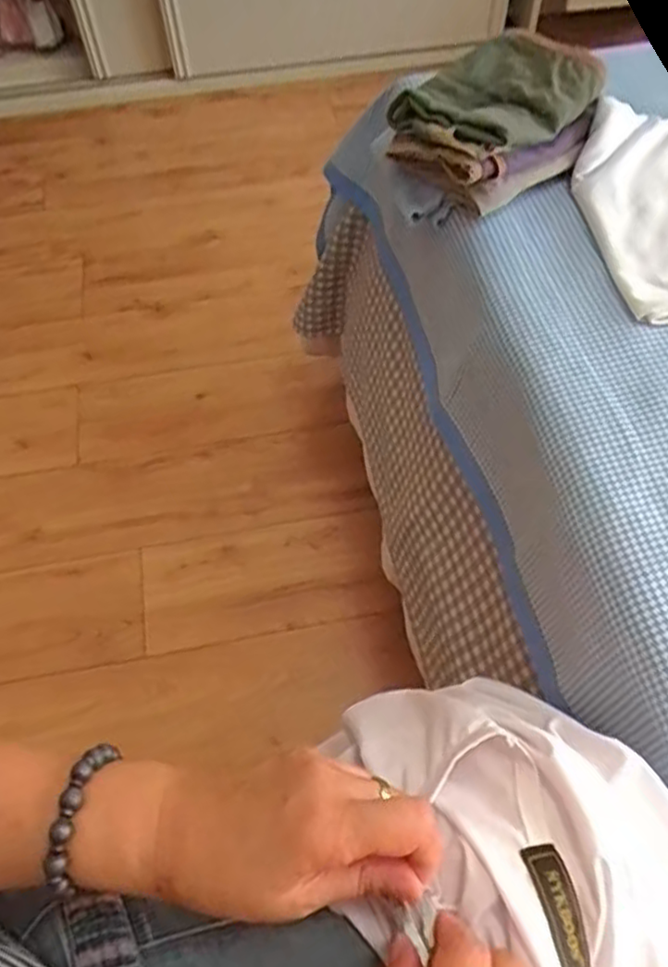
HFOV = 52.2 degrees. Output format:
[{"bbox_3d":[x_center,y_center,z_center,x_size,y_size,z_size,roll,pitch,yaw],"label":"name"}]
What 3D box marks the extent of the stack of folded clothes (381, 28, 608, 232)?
[{"bbox_3d":[0.131,-0.301,0.568,0.149,0.076,0.126,-34,63,-19],"label":"stack of folded clothes"}]

